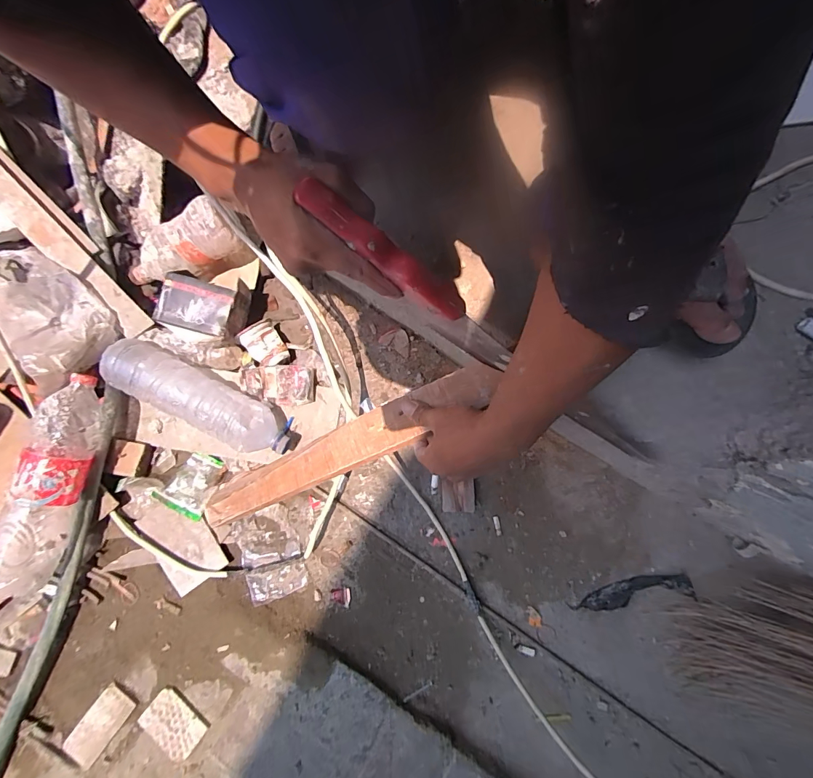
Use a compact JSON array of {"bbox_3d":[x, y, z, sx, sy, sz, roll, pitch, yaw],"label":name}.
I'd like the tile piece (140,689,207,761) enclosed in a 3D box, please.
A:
[{"bbox_3d":[-0.354,0.509,0.618,0.093,0.015,0.057,39,82,9],"label":"tile piece"}]

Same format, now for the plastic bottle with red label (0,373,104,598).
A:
[{"bbox_3d":[-0.533,0.138,0.607,0.084,0.072,0.322,9,78,4],"label":"plastic bottle with red label"}]

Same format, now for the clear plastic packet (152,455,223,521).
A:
[{"bbox_3d":[-0.371,0.163,0.703,0.076,0.024,0.104,28,80,7],"label":"clear plastic packet"}]

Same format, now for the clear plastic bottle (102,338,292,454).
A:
[{"bbox_3d":[-0.334,0.017,0.664,0.303,0.083,0.090,24,80,7],"label":"clear plastic bottle"}]

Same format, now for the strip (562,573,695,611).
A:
[{"bbox_3d":[0.363,0.330,0.658,0.195,0.010,0.040,-9,78,0],"label":"strip"}]

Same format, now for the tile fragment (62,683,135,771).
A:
[{"bbox_3d":[-0.473,0.517,0.621,0.054,0.017,0.105,35,81,9],"label":"tile fragment"}]

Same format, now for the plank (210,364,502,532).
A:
[{"bbox_3d":[-0.073,0.071,0.498,0.393,0.017,0.053,-27,78,8],"label":"plank"}]

